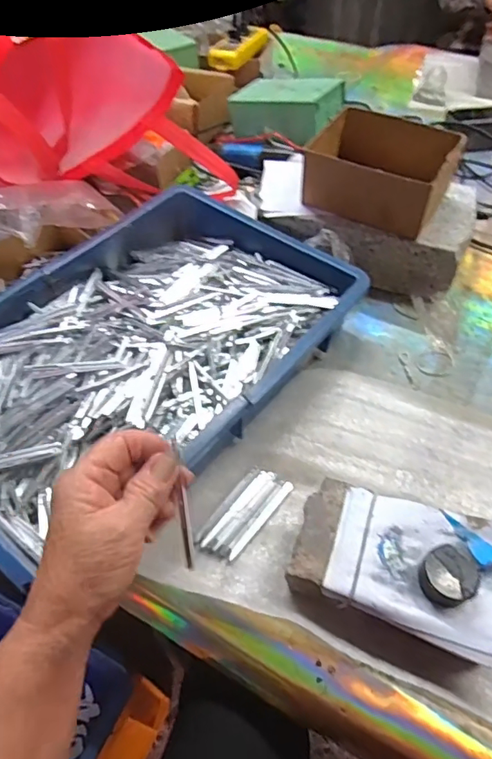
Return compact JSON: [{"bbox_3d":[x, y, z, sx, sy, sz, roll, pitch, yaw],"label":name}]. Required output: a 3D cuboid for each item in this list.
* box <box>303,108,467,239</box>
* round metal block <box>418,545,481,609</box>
[{"bbox_3d":[0.161,-0.250,0.605,0.158,0.069,0.125,24,56,19],"label":"box"},{"bbox_3d":[0.150,0.143,0.376,0.038,0.021,0.042,26,57,21],"label":"round metal block"}]

